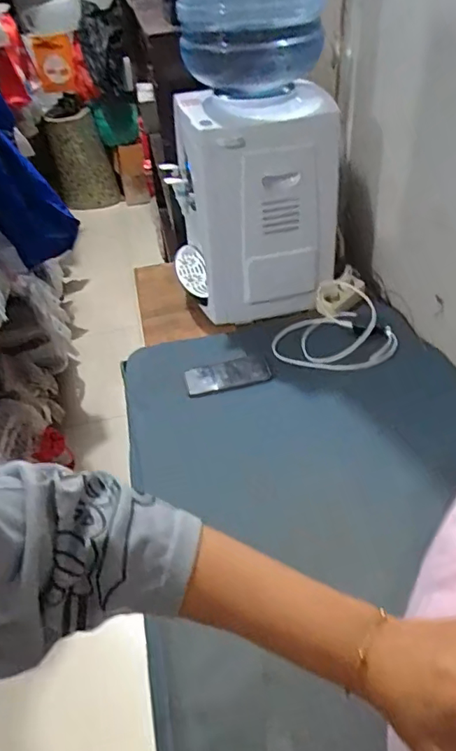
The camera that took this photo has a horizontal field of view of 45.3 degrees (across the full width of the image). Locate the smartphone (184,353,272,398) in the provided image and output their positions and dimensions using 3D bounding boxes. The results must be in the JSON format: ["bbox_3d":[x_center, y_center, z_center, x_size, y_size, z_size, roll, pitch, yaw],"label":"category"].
[{"bbox_3d":[-0.001,-0.001,1.086,0.165,0.015,0.079,-14,51,-5],"label":"smartphone"}]

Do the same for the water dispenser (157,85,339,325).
[{"bbox_3d":[0.046,-0.385,1.222,0.354,0.451,0.280,-5,40,1],"label":"water dispenser"}]

